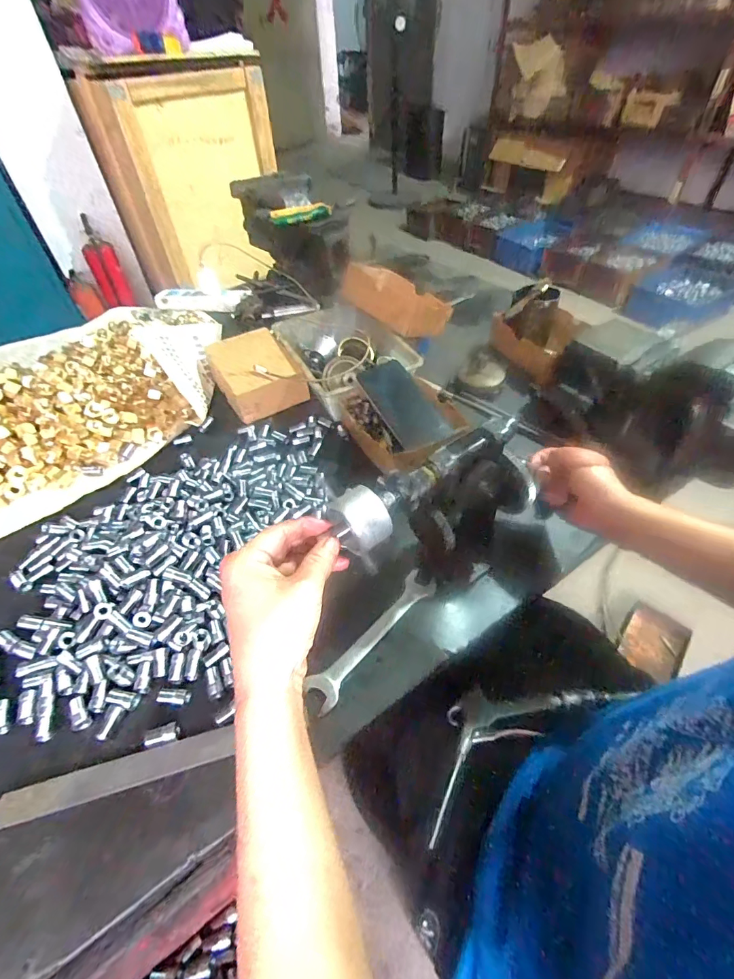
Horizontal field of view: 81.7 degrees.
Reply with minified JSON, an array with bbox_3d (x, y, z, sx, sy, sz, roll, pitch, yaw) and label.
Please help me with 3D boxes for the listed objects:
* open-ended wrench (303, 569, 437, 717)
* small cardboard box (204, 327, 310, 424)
[{"bbox_3d":[0.008,0.145,0.427,0.033,0.008,0.169,33,57,29],"label":"open-ended wrench"},{"bbox_3d":[-0.187,-0.194,0.706,0.118,0.062,0.163,-24,51,-18],"label":"small cardboard box"}]

